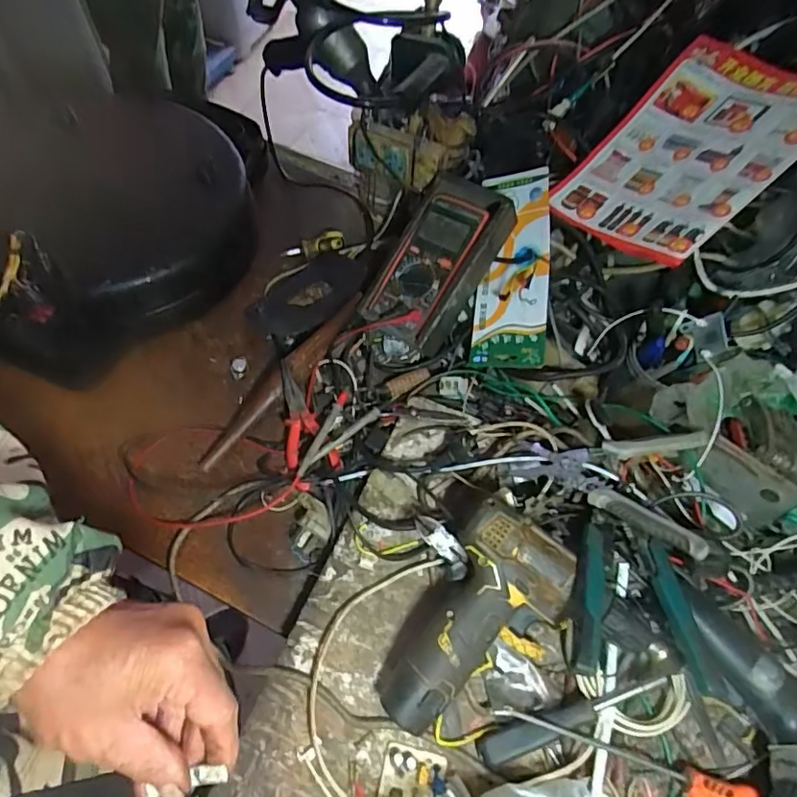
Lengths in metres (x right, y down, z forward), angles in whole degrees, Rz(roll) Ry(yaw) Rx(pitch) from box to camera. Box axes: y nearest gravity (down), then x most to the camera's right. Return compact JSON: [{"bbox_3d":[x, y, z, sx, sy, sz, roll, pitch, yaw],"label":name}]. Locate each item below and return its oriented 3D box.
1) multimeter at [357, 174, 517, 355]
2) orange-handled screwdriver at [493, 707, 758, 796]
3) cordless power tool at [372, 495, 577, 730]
[{"bbox_3d":[0.045,-0.158,0.652,0.108,0.052,0.198,35,95,23],"label":"multimeter"},{"bbox_3d":[0.187,0.290,0.435,0.217,0.033,0.026,17,57,8],"label":"orange-handled screwdriver"},{"bbox_3d":[0.061,0.184,0.464,0.102,0.075,0.188,40,84,21],"label":"cordless power tool"}]

